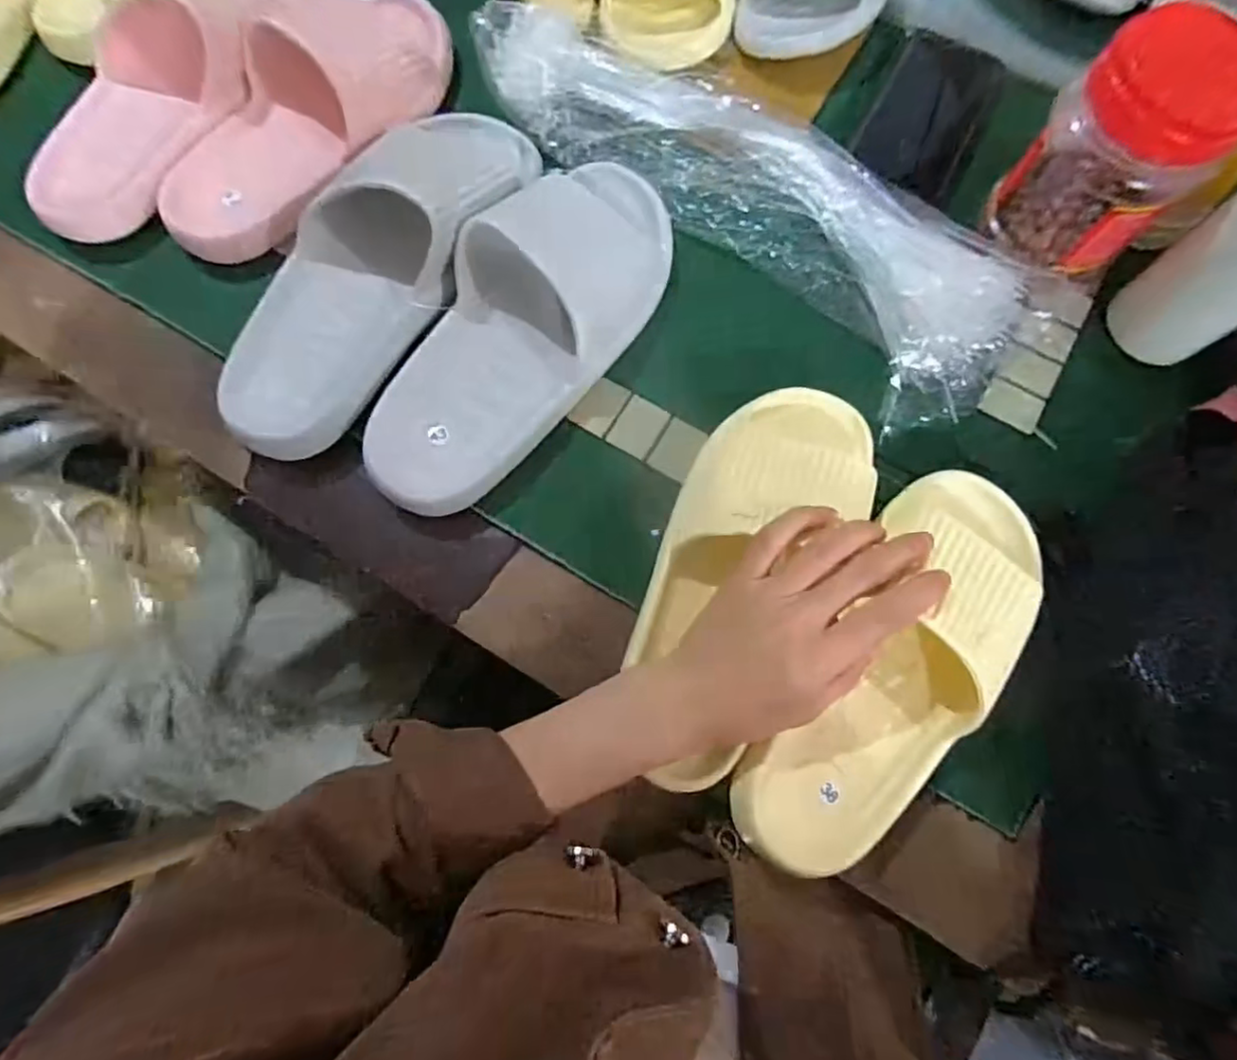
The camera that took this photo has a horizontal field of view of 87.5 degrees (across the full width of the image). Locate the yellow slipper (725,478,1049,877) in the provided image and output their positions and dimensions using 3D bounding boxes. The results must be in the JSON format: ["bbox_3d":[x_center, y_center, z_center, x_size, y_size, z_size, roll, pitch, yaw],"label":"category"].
[{"bbox_3d":[0.160,0.076,0.352,0.096,0.055,0.245,34,84,9],"label":"yellow slipper"}]

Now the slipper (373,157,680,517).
[{"bbox_3d":[-0.058,-0.129,0.405,0.104,0.064,0.260,35,77,10],"label":"slipper"}]

